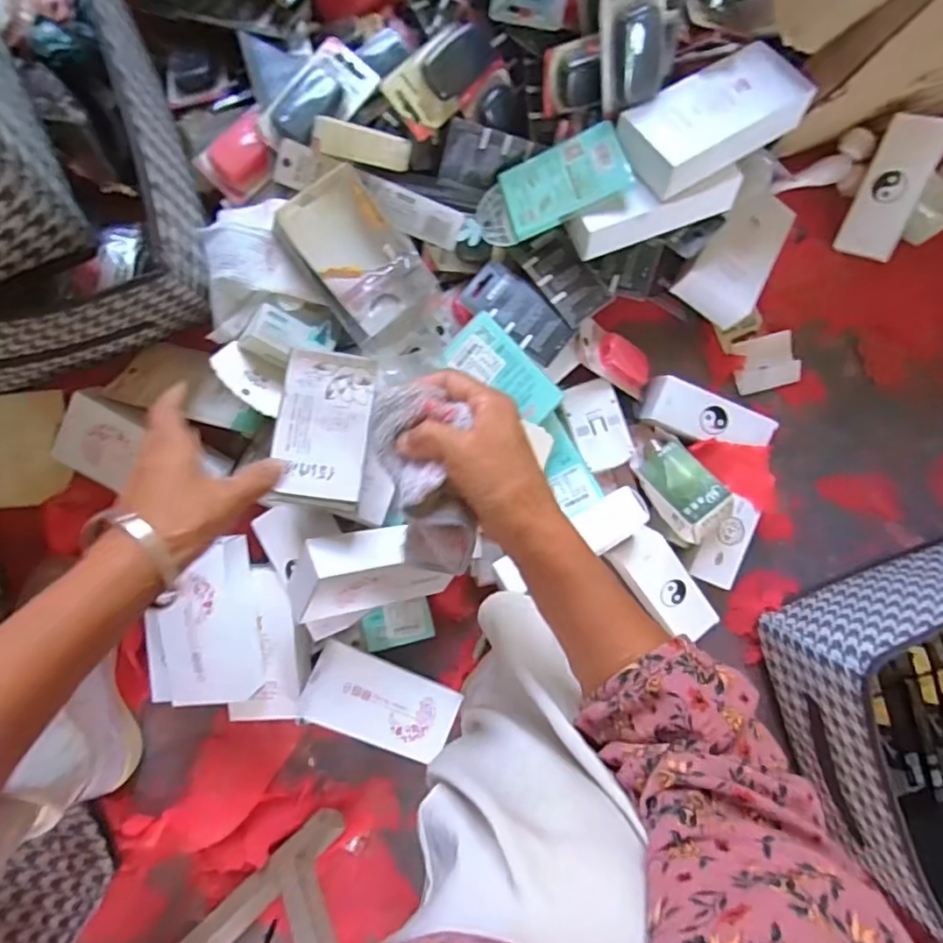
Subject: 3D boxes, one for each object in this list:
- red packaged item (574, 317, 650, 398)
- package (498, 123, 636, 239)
[{"bbox_3d":[0.145,-0.116,0.605,0.104,0.016,0.046,28,90,-29],"label":"red packaged item"},{"bbox_3d":[0.081,-0.260,0.525,0.109,0.007,0.073,-22,72,16],"label":"package"}]

